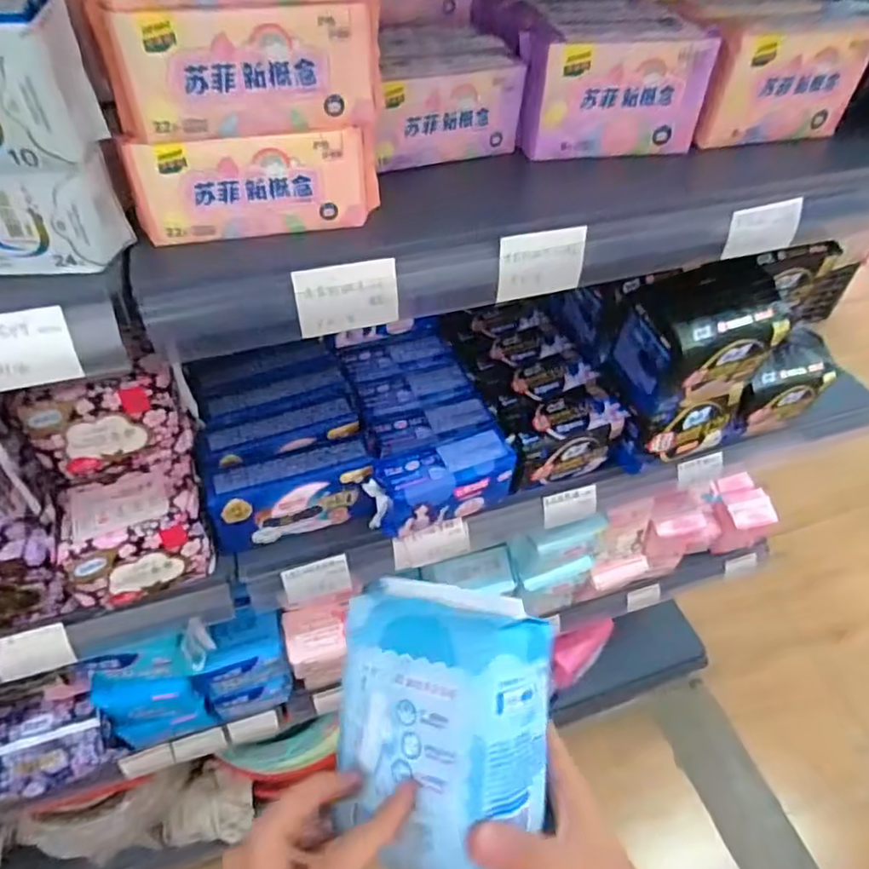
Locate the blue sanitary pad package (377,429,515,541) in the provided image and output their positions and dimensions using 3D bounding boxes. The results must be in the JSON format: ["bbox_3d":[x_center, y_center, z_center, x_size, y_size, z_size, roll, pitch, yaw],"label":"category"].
[{"bbox_3d":[0.013,0.053,0.655,0.141,0.082,0.051,-12,50,-14],"label":"blue sanitary pad package"}]

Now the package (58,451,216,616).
[{"bbox_3d":[-0.295,0.096,0.610,0.132,0.091,0.093,-15,50,-16],"label":"package"}]

